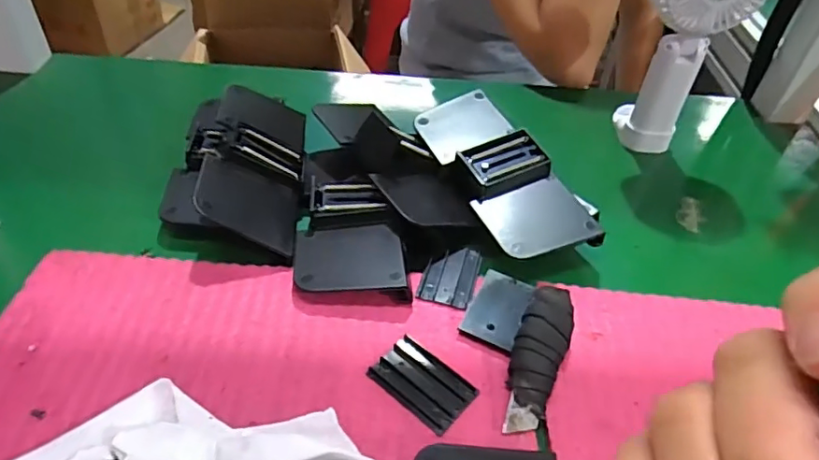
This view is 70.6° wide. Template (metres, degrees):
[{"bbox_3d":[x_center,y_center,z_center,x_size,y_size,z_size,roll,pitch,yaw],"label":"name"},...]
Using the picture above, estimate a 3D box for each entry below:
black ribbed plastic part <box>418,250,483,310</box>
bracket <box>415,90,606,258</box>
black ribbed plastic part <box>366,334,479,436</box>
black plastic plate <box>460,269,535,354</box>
[{"bbox_3d":[0.028,0.029,0.385,0.034,0.005,0.051,14,44,8],"label":"black ribbed plastic part"},{"bbox_3d":[0.069,-0.042,0.435,0.079,0.037,0.163,-19,49,-24],"label":"bracket"},{"bbox_3d":[0.008,0.086,0.328,0.054,0.005,0.036,33,50,25],"label":"black ribbed plastic part"},{"bbox_3d":[0.056,0.049,0.365,0.032,0.006,0.051,21,46,15],"label":"black plastic plate"}]

